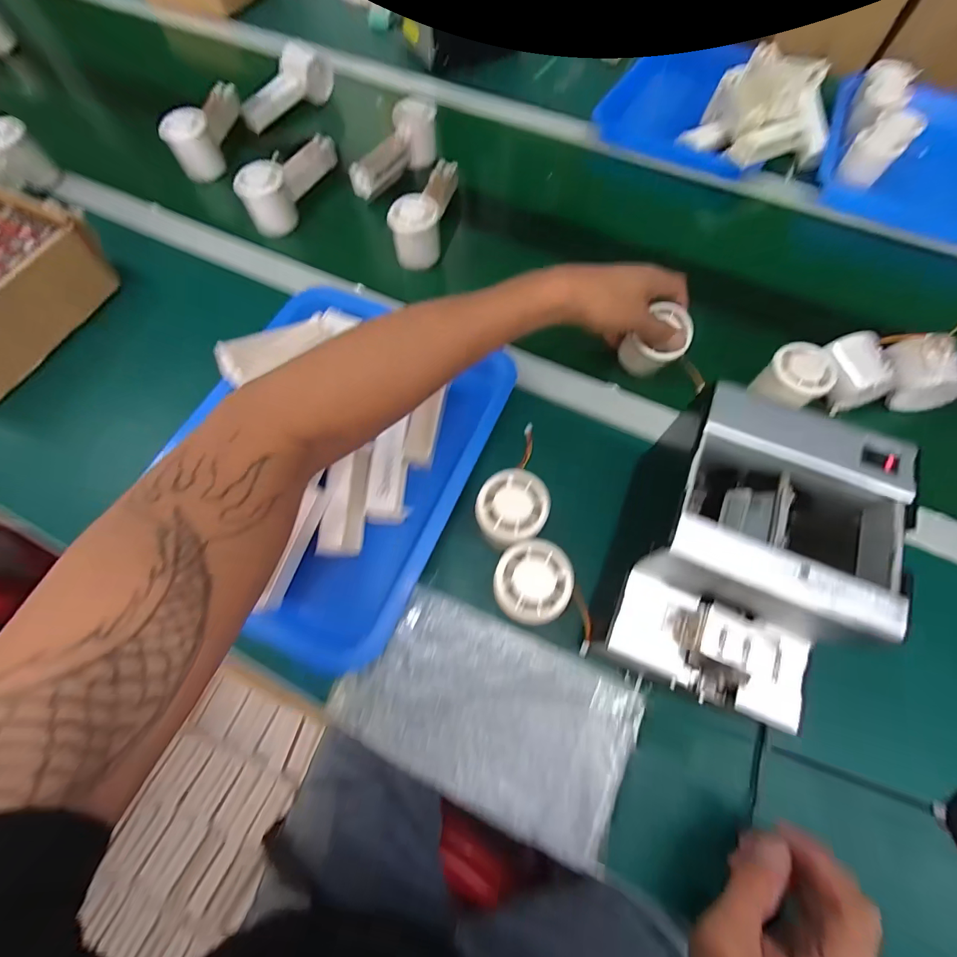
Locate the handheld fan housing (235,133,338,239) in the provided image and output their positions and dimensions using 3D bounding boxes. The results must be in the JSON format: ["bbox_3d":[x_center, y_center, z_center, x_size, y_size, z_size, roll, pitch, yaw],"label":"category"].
[{"bbox_3d":[-0.247,-0.398,0.540,0.047,0.067,0.164,19,69,9],"label":"handheld fan housing"}]

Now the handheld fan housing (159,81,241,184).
[{"bbox_3d":[-0.398,-0.517,0.600,0.053,0.067,0.167,1,67,1],"label":"handheld fan housing"}]

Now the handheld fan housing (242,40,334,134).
[{"bbox_3d":[-0.298,-0.603,0.639,0.043,0.050,0.162,32,71,13],"label":"handheld fan housing"}]

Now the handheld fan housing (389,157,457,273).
[{"bbox_3d":[-0.065,-0.345,0.520,0.055,0.063,0.156,10,68,5],"label":"handheld fan housing"}]

